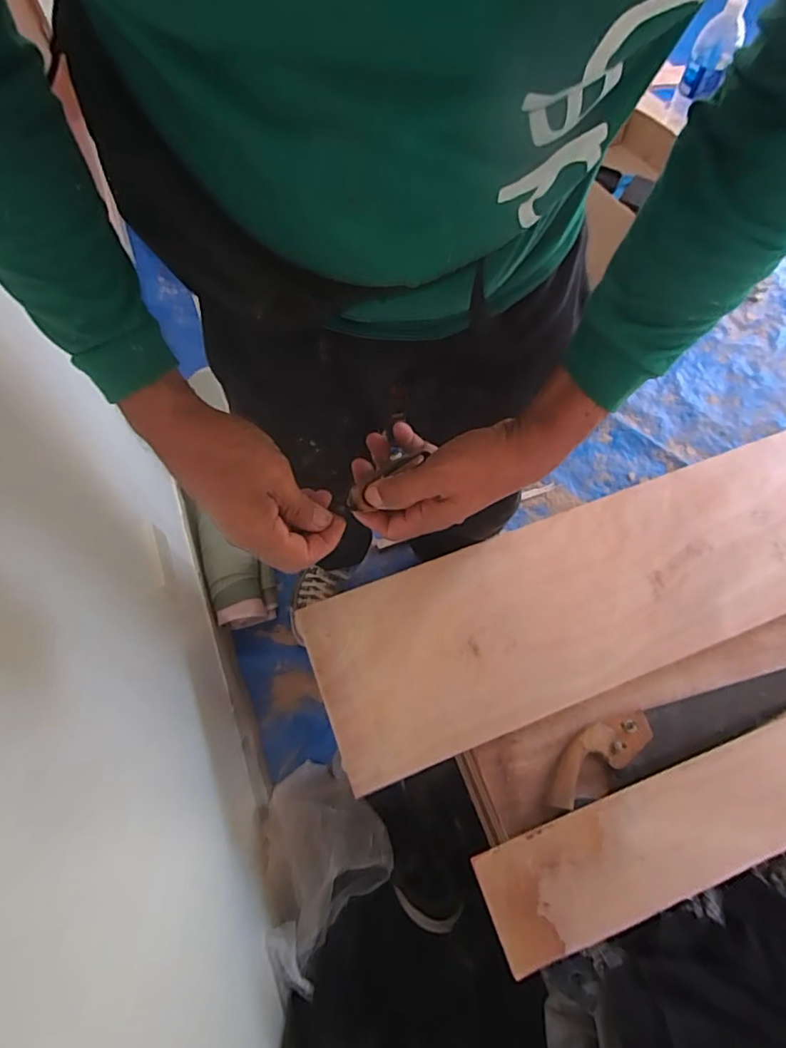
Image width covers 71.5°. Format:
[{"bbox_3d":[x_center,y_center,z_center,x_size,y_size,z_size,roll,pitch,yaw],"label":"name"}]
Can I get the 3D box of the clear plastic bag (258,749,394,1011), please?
[{"bbox_3d":[-0.126,0.549,0.912,0.233,0.209,0.231,-38,72,-14],"label":"clear plastic bag"}]

